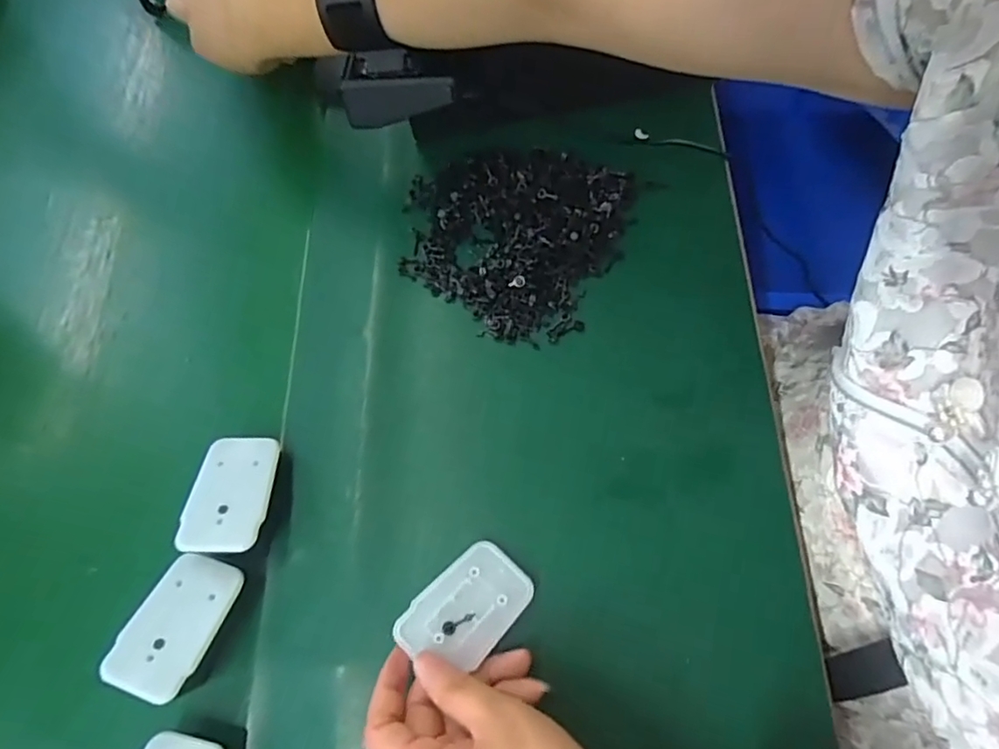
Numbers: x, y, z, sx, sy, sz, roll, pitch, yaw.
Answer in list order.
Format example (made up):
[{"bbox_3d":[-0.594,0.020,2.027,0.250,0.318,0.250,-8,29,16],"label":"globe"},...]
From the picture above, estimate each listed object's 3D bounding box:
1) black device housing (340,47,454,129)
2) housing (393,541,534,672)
[{"bbox_3d":[-0.061,-0.169,0.344,0.065,0.038,0.019,-3,67,3],"label":"black device housing"},{"bbox_3d":[-0.017,0.123,0.308,0.045,0.015,0.066,42,76,15],"label":"housing"}]

